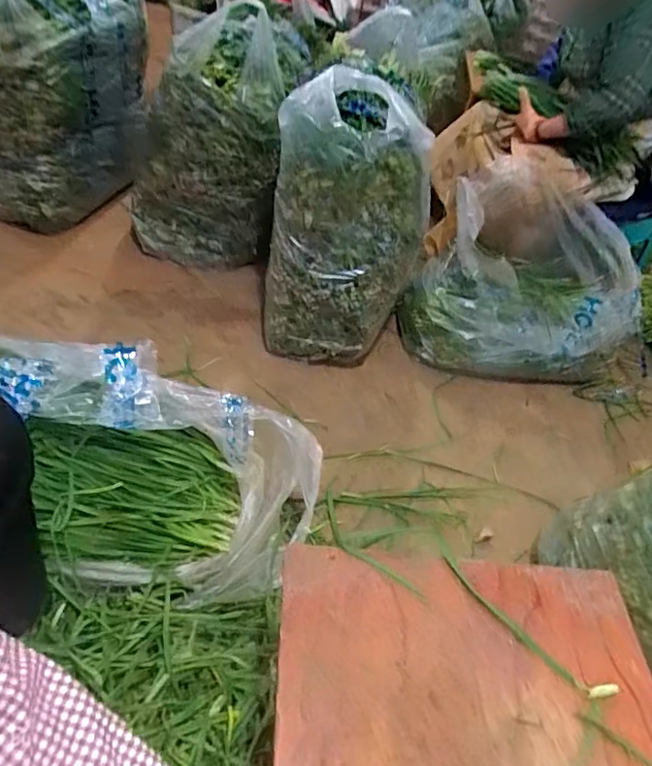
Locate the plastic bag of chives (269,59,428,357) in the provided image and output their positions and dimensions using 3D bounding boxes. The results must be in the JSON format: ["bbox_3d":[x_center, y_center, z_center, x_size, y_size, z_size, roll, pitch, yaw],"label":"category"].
[{"bbox_3d":[0.036,-0.331,1.265,0.331,0.567,0.232,8,45,-7],"label":"plastic bag of chives"}]

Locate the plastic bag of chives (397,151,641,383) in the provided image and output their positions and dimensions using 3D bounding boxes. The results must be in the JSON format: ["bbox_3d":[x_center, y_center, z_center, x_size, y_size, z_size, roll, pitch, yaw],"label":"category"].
[{"bbox_3d":[0.528,-0.278,1.490,0.570,0.388,0.422,16,44,1],"label":"plastic bag of chives"}]

